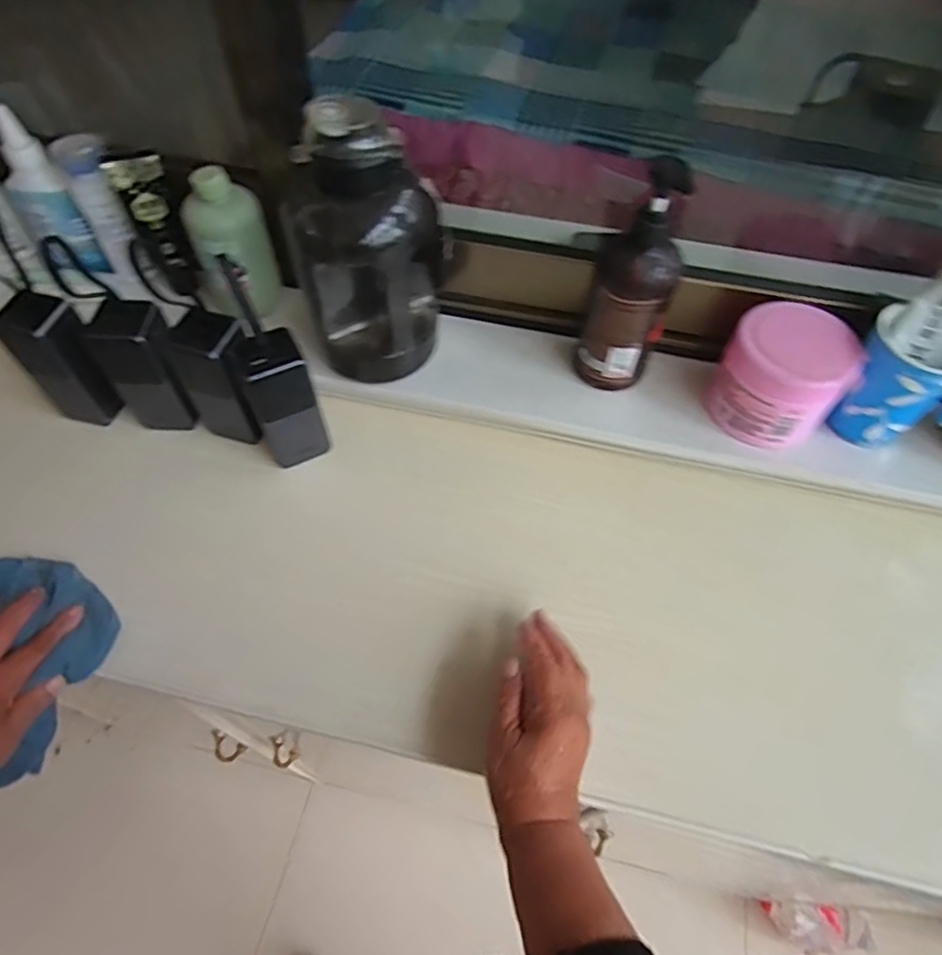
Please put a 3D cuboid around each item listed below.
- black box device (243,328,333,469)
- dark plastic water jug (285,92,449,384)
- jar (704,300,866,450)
[{"bbox_3d":[-0.170,-0.066,0.544,0.062,0.133,0.049,-26,61,-17],"label":"black box device"},{"bbox_3d":[-0.095,-0.193,0.528,0.117,0.222,0.099,26,60,15],"label":"dark plastic water jug"},{"bbox_3d":[0.280,-0.092,0.550,0.103,0.083,0.097,1,57,-1],"label":"jar"}]

